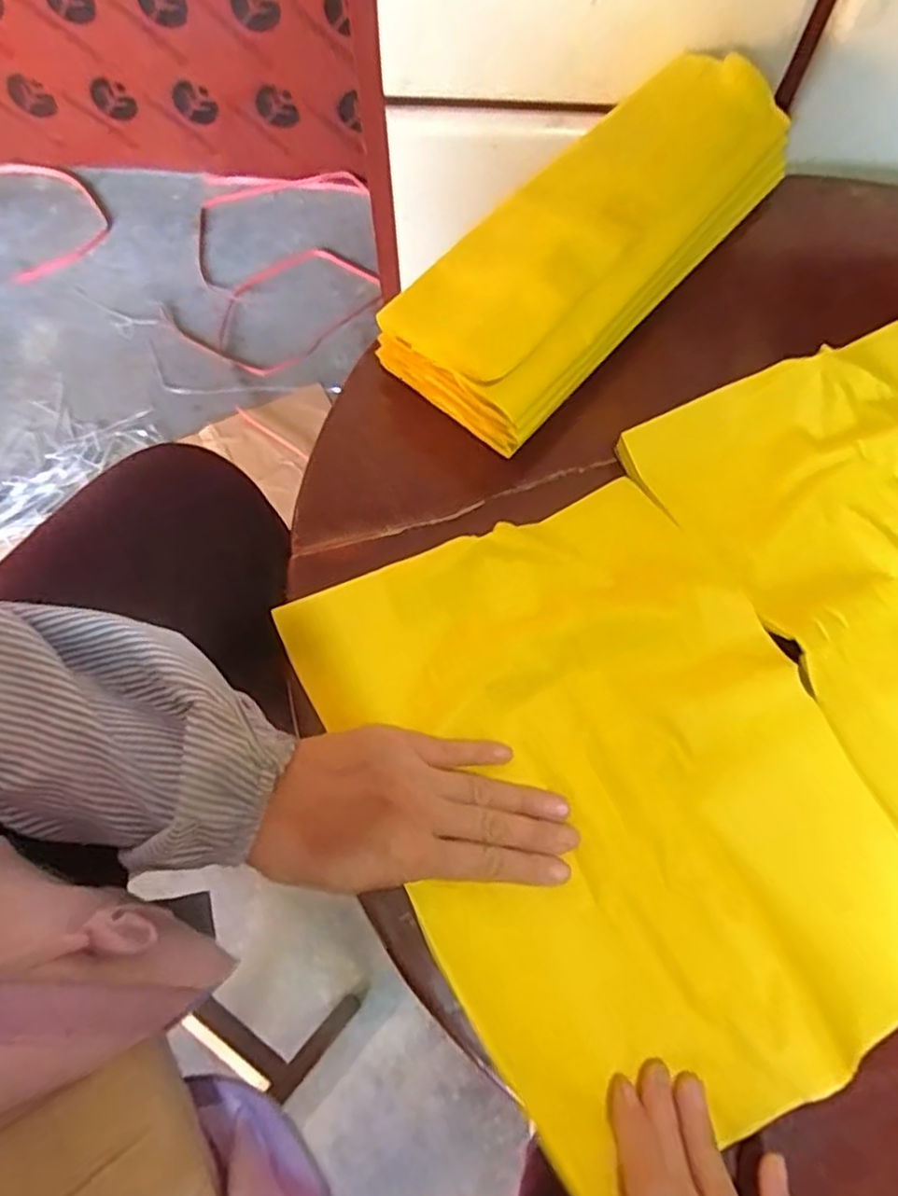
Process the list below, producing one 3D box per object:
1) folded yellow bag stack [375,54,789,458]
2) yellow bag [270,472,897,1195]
[{"bbox_3d":[0.113,-0.263,0.502,0.127,0.061,0.364,41,75,13],"label":"folded yellow bag stack"},{"bbox_3d":[0.090,0.105,0.394,0.247,0.022,0.340,-27,73,-9],"label":"yellow bag"}]

